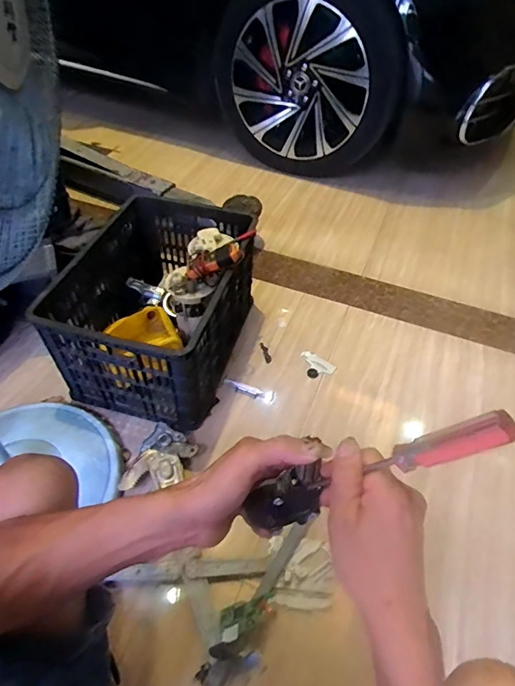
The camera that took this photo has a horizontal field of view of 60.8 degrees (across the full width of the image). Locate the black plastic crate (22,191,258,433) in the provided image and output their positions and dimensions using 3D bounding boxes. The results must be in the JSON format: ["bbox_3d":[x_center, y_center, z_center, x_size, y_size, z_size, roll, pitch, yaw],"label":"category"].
[{"bbox_3d":[-0.240,-0.101,1.091,0.387,0.306,0.511,11,49,8],"label":"black plastic crate"}]

